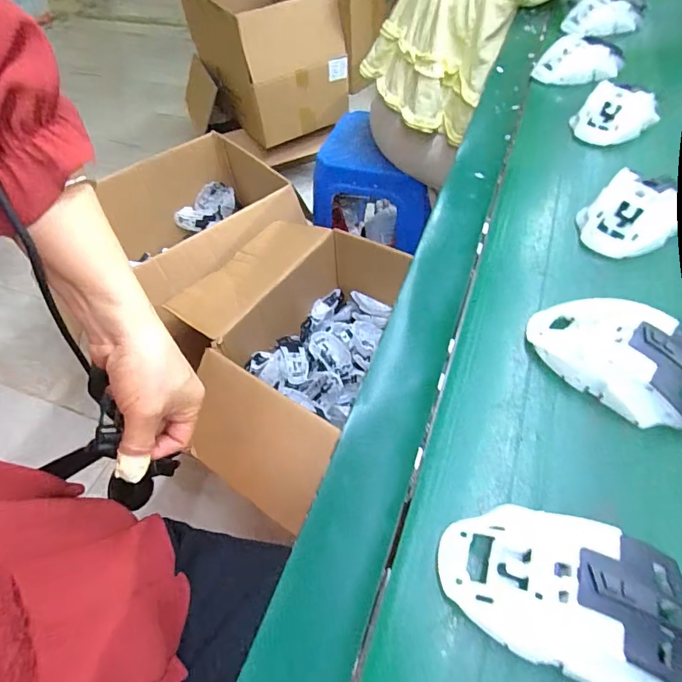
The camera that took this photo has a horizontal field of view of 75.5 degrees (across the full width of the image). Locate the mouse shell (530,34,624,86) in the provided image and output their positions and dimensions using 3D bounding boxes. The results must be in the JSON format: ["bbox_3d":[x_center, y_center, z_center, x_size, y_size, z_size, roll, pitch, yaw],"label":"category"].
[{"bbox_3d":[0.301,-0.350,0.554,0.102,0.032,0.069,17,59,15],"label":"mouse shell"}]

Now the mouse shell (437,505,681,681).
[{"bbox_3d":[0.107,0.120,0.210,0.113,0.037,0.062,13,58,13],"label":"mouse shell"}]

